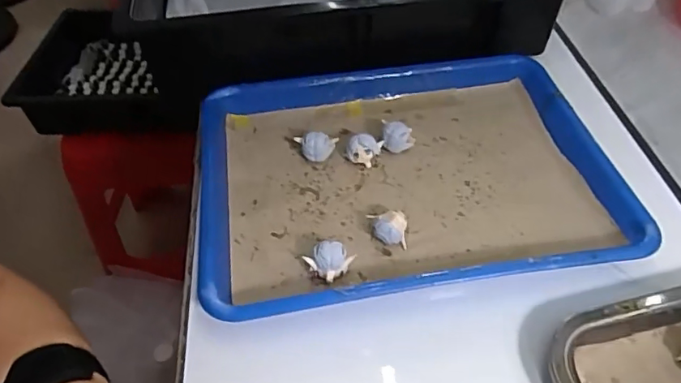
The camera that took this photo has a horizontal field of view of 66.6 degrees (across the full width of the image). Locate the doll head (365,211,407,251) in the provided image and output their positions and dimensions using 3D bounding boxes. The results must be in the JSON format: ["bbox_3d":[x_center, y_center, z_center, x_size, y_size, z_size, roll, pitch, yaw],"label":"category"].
[{"bbox_3d":[0.036,0.029,0.396,0.028,0.025,0.023,-3,47,2],"label":"doll head"}]

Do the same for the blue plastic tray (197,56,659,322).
[{"bbox_3d":[0.051,-0.025,0.457,0.344,0.034,0.274,-8,47,-3],"label":"blue plastic tray"}]

